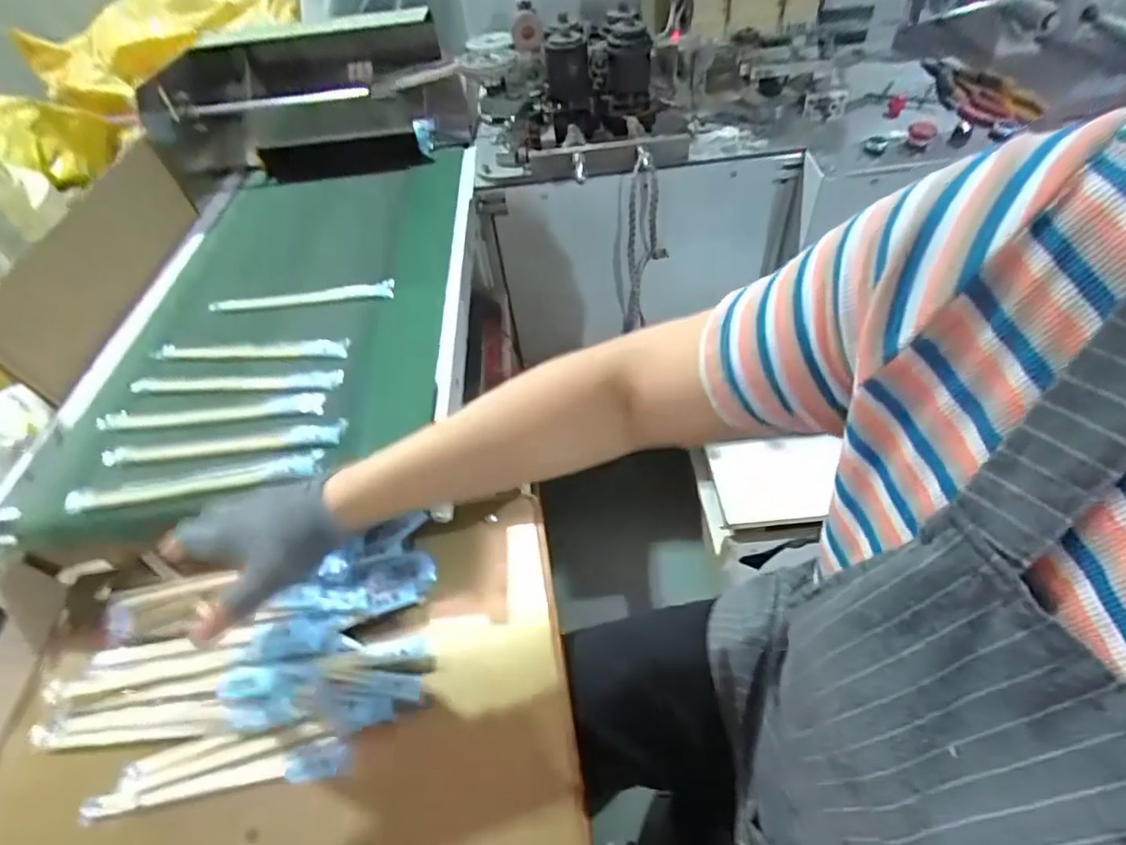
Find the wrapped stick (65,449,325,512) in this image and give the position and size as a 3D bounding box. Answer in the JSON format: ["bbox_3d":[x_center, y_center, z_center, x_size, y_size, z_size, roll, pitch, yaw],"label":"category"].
[{"bbox_3d":[-0.336,0.054,0.502,0.228,0.012,0.031,-11,49,-2],"label":"wrapped stick"}]

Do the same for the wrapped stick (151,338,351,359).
[{"bbox_3d":[-0.351,-0.081,0.618,0.225,0.014,0.023,-4,50,5],"label":"wrapped stick"}]

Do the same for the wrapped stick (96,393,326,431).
[{"bbox_3d":[-0.358,-0.011,0.566,0.227,0.012,0.026,-6,49,2],"label":"wrapped stick"}]

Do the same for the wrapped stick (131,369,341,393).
[{"bbox_3d":[-0.348,-0.044,0.590,0.236,0.013,0.025,-2,50,6],"label":"wrapped stick"}]

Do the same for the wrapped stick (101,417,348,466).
[{"bbox_3d":[-0.325,0.019,0.531,0.230,0.011,0.024,-7,49,2],"label":"wrapped stick"}]

